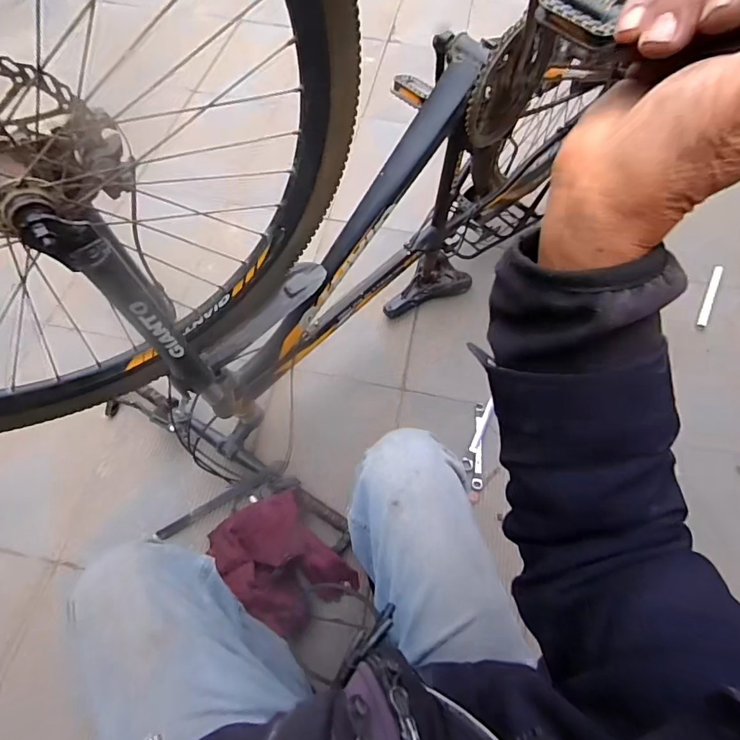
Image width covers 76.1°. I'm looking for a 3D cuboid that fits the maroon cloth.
[{"bbox_3d":[-0.164,0.343,0.857,0.175,0.070,0.235,-36,69,-20],"label":"maroon cloth"}]

